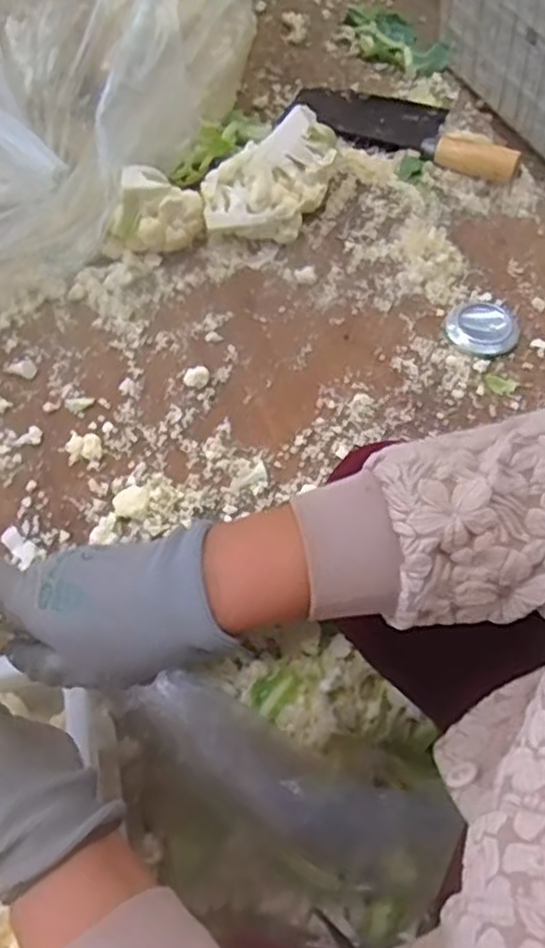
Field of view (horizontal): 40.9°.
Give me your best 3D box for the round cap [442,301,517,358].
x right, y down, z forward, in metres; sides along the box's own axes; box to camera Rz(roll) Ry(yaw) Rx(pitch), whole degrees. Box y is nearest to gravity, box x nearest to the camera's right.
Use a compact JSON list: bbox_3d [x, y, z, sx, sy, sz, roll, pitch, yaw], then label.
[{"bbox_3d":[0.187,-0.131,0.650,0.062,0.015,0.060,-1,60,2],"label":"round cap"}]

